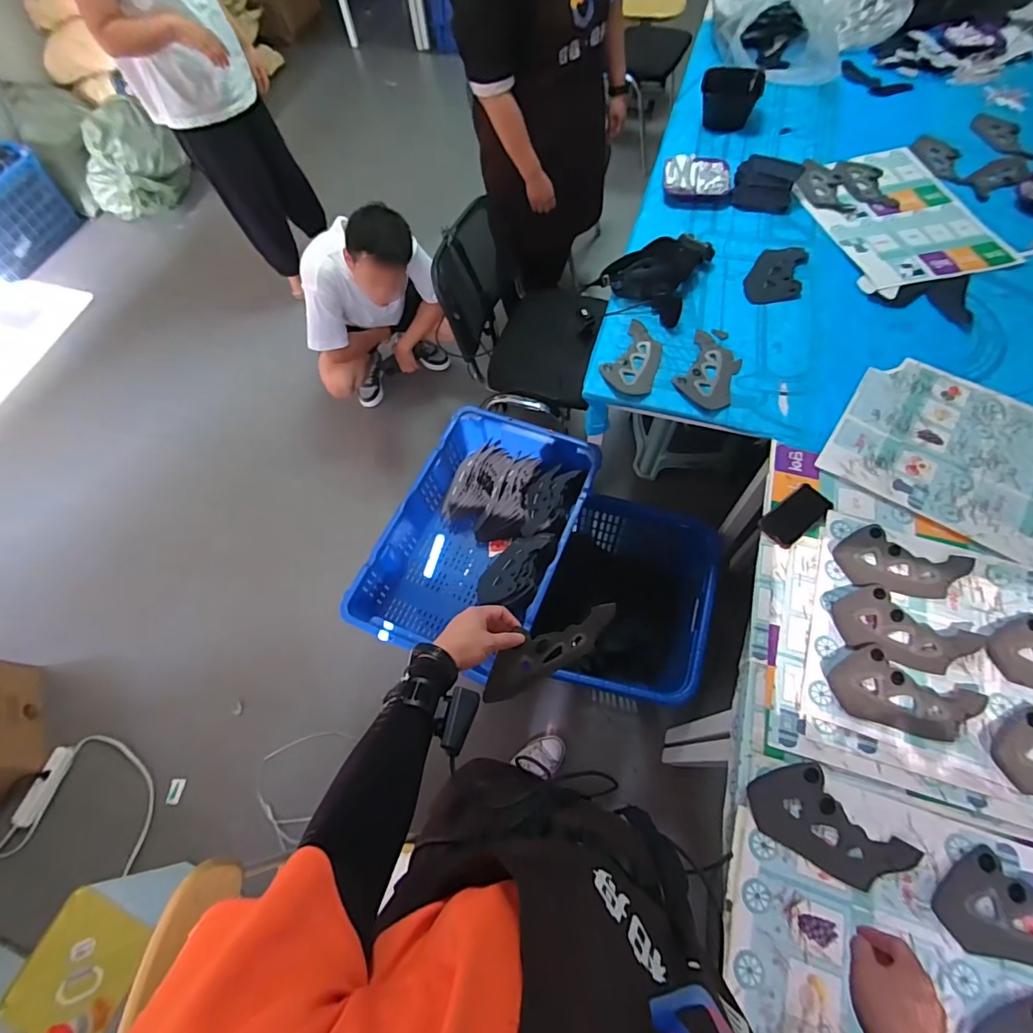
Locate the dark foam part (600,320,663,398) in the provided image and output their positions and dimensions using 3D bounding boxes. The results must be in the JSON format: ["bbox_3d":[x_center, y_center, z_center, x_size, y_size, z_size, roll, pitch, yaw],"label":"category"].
[{"bbox_3d":[0.273,-0.368,1.151,0.122,0.022,0.216,17,65,11],"label":"dark foam part"}]

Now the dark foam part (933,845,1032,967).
[{"bbox_3d":[0.706,0.558,0.679,0.225,0.018,0.130,21,66,13],"label":"dark foam part"}]

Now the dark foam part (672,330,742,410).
[{"bbox_3d":[0.444,-0.335,1.126,0.129,0.016,0.214,26,67,15],"label":"dark foam part"}]

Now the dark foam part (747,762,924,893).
[{"bbox_3d":[0.466,0.456,0.726,0.228,0.014,0.122,27,68,16],"label":"dark foam part"}]

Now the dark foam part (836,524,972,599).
[{"bbox_3d":[0.712,0.083,0.901,0.242,0.021,0.119,7,64,7],"label":"dark foam part"}]

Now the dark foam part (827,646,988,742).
[{"bbox_3d":[0.633,0.286,0.797,0.231,0.018,0.119,13,64,9],"label":"dark foam part"}]

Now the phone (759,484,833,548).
[{"bbox_3d":[0.541,-0.004,0.950,0.148,0.015,0.069,-35,67,-14],"label":"phone"}]

